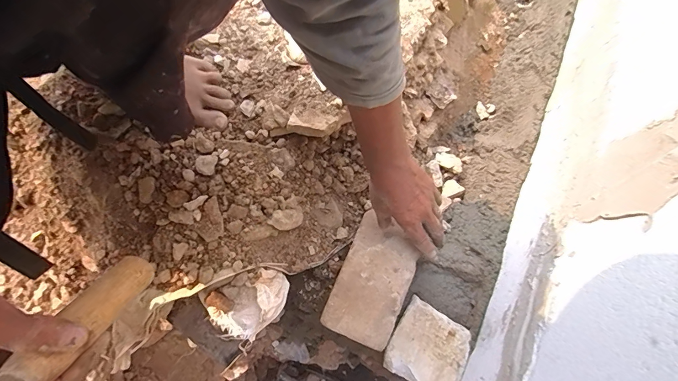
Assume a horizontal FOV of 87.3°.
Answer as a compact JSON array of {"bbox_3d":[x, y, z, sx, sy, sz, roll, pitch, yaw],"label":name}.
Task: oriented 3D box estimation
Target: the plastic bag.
[{"bbox_3d":[-0.116,0.156,0.479,0.107,0.045,0.069,-38,69,-14],"label":"plastic bag"}]

